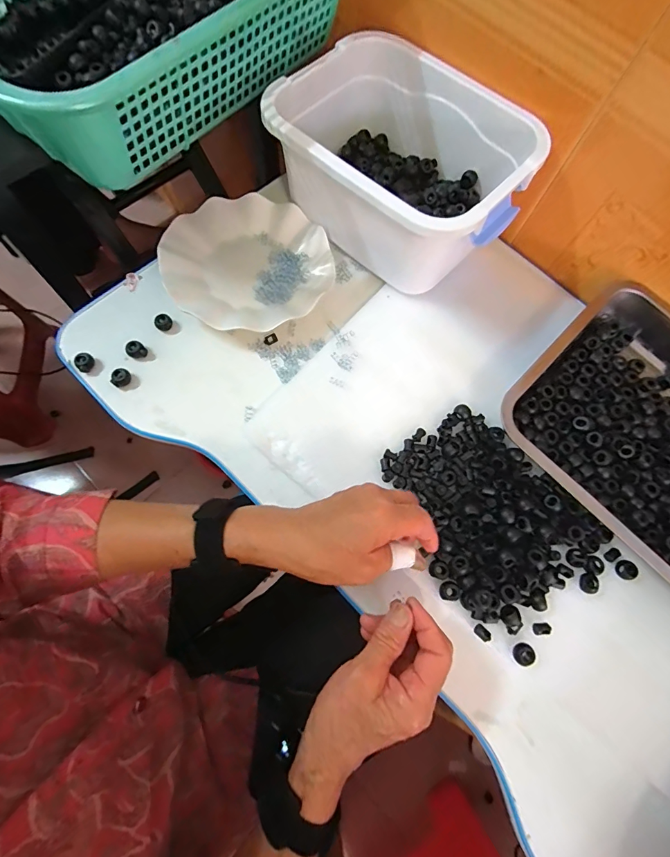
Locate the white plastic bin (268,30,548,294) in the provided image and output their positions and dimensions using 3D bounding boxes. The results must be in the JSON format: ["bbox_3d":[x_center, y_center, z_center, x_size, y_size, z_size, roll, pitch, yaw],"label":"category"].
[{"bbox_3d":[0.070,-0.277,0.448,0.249,0.127,0.192,40,74,8],"label":"white plastic bin"}]

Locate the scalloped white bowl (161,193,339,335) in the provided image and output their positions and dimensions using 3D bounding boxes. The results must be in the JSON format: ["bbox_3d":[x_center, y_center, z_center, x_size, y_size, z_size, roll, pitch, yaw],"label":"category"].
[{"bbox_3d":[-0.098,-0.187,0.460,0.179,0.034,0.178,0,69,-1],"label":"scalloped white bowl"}]

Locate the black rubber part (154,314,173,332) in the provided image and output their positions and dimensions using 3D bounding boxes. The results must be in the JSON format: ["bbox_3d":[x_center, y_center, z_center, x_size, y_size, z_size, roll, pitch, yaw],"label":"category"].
[{"bbox_3d":[-0.185,-0.114,0.436,0.017,0.014,0.015,-17,71,-8],"label":"black rubber part"}]

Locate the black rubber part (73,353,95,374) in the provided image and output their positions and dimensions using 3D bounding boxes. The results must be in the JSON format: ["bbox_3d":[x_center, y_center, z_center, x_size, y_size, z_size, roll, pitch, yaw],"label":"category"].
[{"bbox_3d":[-0.256,-0.068,0.413,0.015,0.015,0.018,39,73,12],"label":"black rubber part"}]

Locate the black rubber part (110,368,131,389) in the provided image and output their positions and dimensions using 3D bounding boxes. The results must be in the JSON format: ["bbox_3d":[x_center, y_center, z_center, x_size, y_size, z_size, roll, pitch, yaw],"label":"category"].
[{"bbox_3d":[-0.218,-0.051,0.411,0.014,0.015,0.019,39,73,12],"label":"black rubber part"}]

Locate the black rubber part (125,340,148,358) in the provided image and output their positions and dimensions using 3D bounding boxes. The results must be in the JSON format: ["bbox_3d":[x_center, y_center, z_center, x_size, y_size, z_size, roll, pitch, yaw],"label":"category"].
[{"bbox_3d":[-0.208,-0.081,0.423,0.018,0.015,0.016,-42,76,-15],"label":"black rubber part"}]

